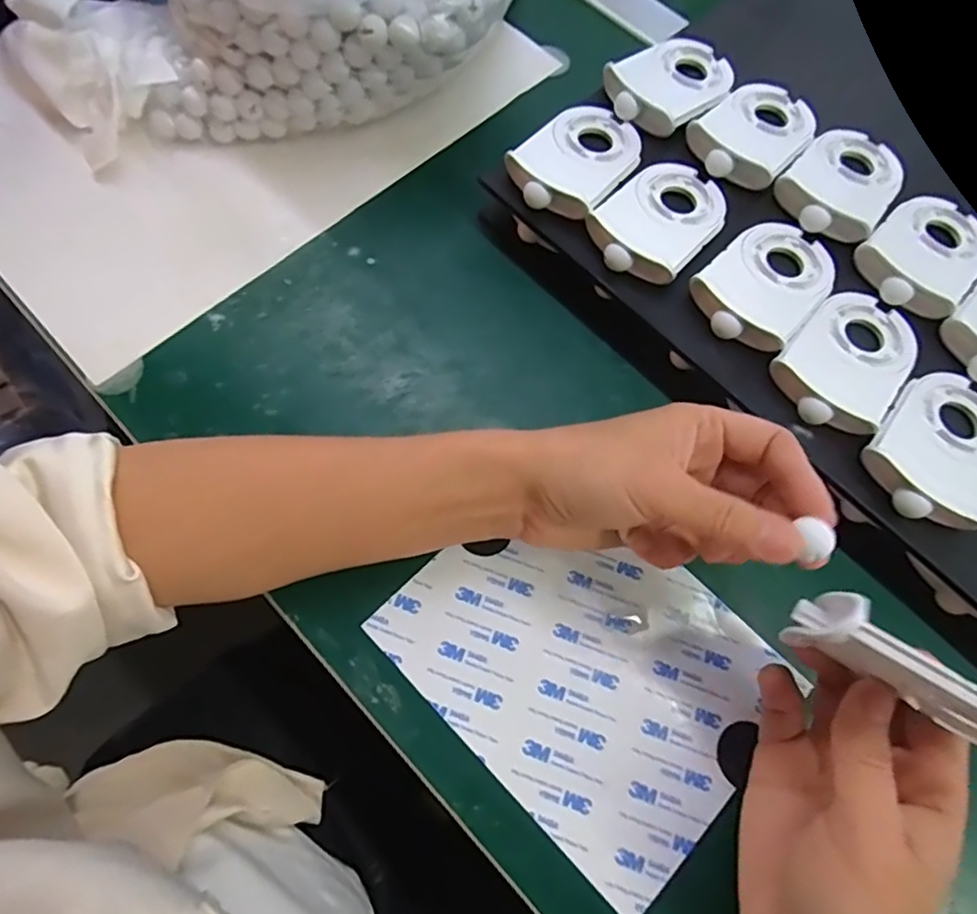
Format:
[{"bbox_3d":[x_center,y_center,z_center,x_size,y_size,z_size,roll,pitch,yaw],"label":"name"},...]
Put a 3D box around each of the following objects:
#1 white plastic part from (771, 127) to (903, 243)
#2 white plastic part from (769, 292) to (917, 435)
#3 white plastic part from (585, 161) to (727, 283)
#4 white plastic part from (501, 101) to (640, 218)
[{"bbox_3d":[0.208,-0.162,0.358,0.057,0.013,0.085,41,72,12],"label":"white plastic part"},{"bbox_3d":[0.189,-0.052,0.320,0.057,0.010,0.090,41,72,12],"label":"white plastic part"},{"bbox_3d":[0.098,-0.137,0.347,0.058,0.010,0.091,41,72,12],"label":"white plastic part"},{"bbox_3d":[0.053,-0.177,0.356,0.057,0.014,0.089,35,71,10],"label":"white plastic part"}]

